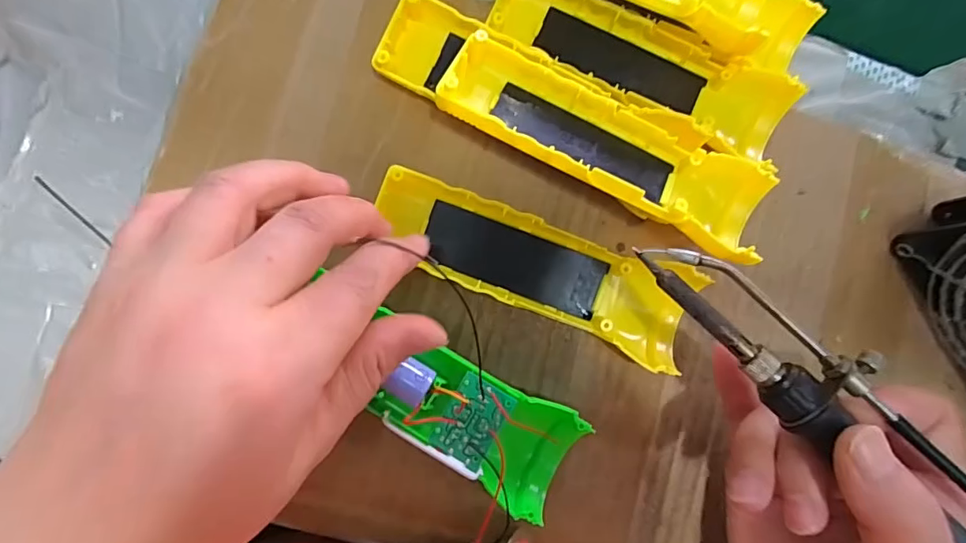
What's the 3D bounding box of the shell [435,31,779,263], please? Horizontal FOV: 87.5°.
[{"bbox_3d":[0.058,-0.058,0.247,0.160,0.044,0.050,27,82,-5],"label":"shell"}]

